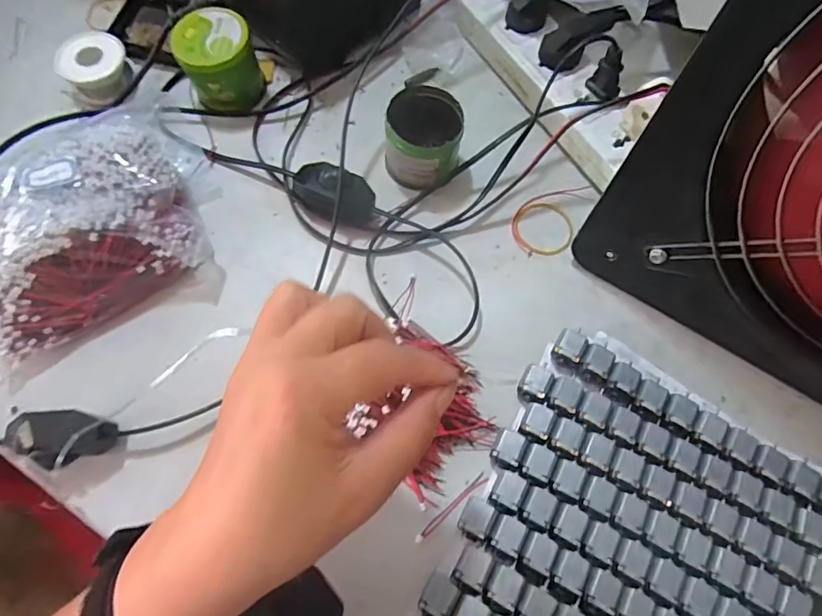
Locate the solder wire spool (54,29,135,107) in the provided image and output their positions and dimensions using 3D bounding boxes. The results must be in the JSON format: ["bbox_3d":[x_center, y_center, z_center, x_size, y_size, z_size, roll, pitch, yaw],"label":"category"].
[{"bbox_3d":[-0.256,-0.196,0.425,0.050,0.031,0.055,0,69,-1],"label":"solder wire spool"}]

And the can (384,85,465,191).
[{"bbox_3d":[0.009,-0.125,0.390,0.054,0.052,0.056,0,69,-1],"label":"can"}]

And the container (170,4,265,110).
[{"bbox_3d":[-0.153,-0.198,0.415,0.057,0.052,0.055,0,69,-1],"label":"container"}]

